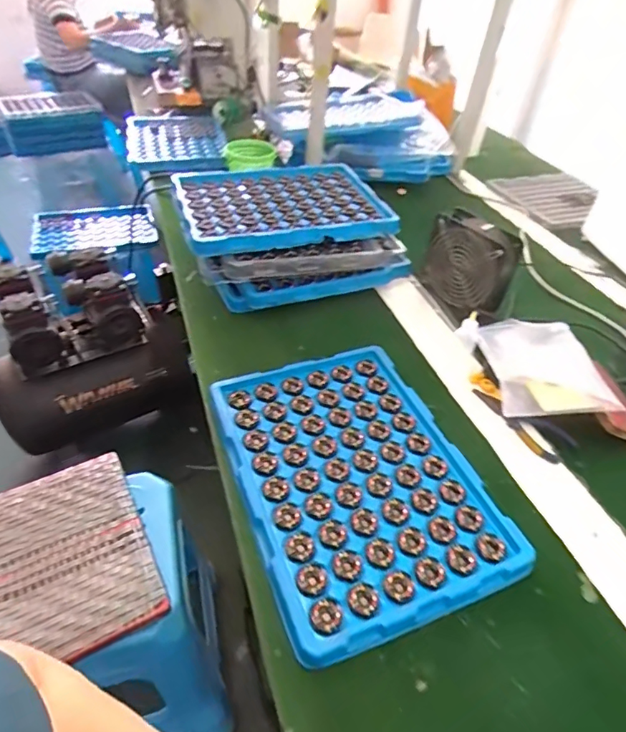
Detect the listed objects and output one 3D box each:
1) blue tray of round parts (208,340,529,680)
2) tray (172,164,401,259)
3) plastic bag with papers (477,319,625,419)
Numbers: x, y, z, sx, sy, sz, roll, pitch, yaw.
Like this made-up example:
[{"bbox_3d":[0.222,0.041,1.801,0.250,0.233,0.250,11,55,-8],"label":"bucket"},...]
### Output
[{"bbox_3d":[0.050,0.130,0.606,0.272,0.028,0.371,-12,45,-18],"label":"blue tray of round parts"},{"bbox_3d":[-0.065,-0.313,0.919,0.366,0.033,0.295,-10,45,-16],"label":"tray"},{"bbox_3d":[0.336,0.002,0.692,0.170,0.032,0.181,2,43,-4],"label":"plastic bag with papers"}]

